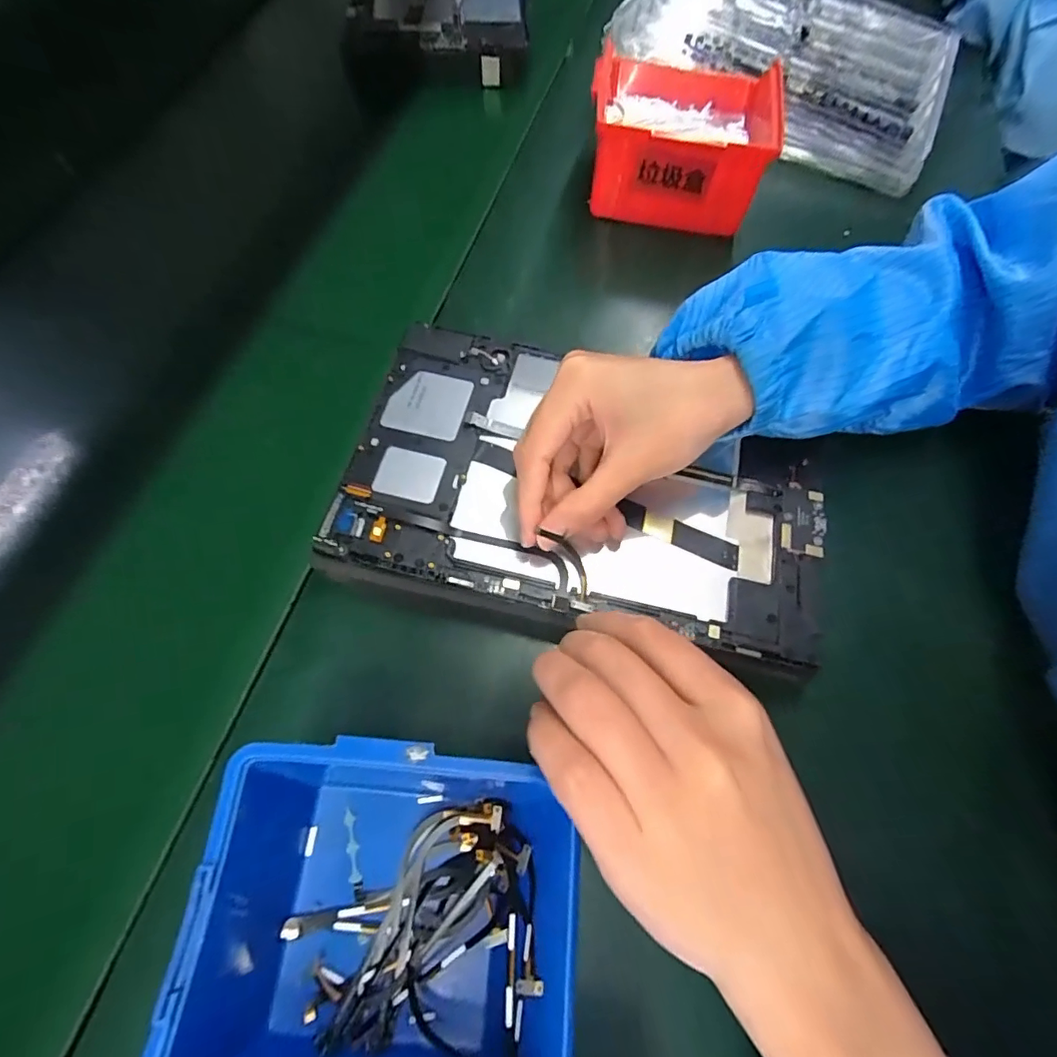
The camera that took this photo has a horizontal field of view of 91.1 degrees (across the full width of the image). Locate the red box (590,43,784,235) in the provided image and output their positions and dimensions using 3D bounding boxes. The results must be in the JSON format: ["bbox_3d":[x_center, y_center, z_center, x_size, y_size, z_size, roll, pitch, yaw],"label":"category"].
[{"bbox_3d":[0.114,-0.300,0.387,0.128,0.061,0.139,8,65,2],"label":"red box"}]

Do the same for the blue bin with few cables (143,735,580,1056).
[{"bbox_3d":[-0.049,0.147,0.190,0.139,0.068,0.113,4,65,0],"label":"blue bin with few cables"}]

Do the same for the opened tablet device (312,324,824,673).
[{"bbox_3d":[0.027,-0.026,0.274,0.240,0.011,0.154,10,65,2],"label":"opened tablet device"}]

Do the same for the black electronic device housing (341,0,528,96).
[{"bbox_3d":[-0.085,-0.499,0.491,0.157,0.046,0.230,-2,65,-3],"label":"black electronic device housing"}]

